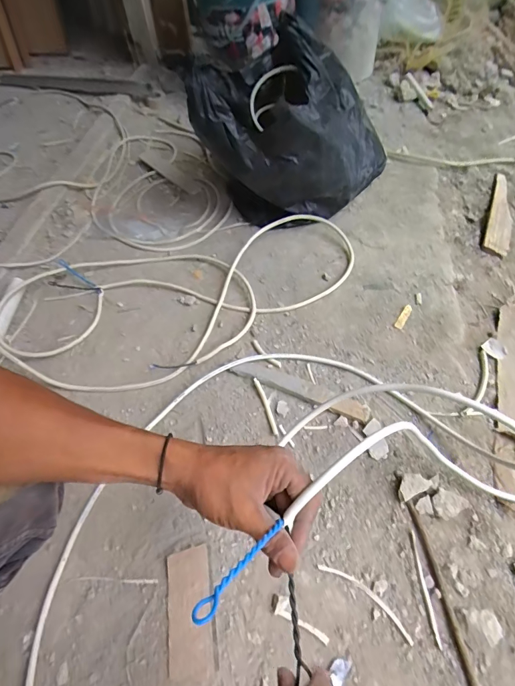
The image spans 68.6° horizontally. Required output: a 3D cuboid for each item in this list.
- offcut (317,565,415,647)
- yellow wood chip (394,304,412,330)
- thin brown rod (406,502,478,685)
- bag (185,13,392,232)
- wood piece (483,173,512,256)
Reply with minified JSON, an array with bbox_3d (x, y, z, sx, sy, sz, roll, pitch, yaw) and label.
[{"bbox_3d":[0.140,0.326,0.486,0.132,0.005,0.022,30,62,24],"label":"offcut"},{"bbox_3d":[0.286,-0.051,0.736,0.014,0.006,0.061,28,61,23],"label":"yellow wood chip"},{"bbox_3d":[0.242,0.372,0.436,0.013,0.013,0.349,-8,54,-2],"label":"thin brown rod"},{"bbox_3d":[0.080,-0.482,0.875,0.391,0.305,0.345,10,55,11],"label":"bag"},{"bbox_3d":[0.599,-0.328,0.923,0.055,0.019,0.320,19,58,18],"label":"wood piece"}]

